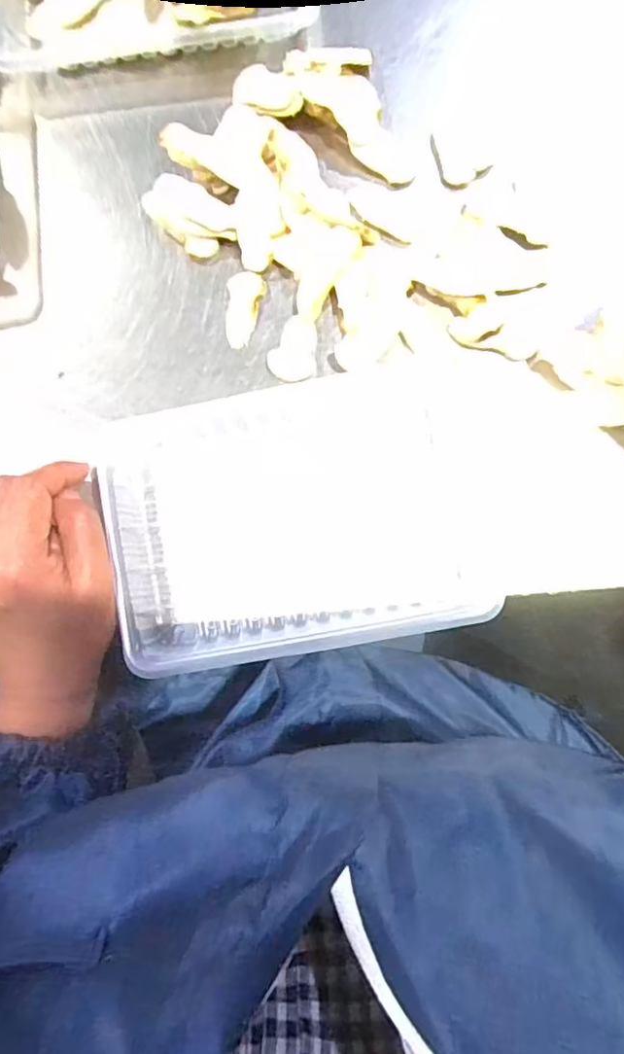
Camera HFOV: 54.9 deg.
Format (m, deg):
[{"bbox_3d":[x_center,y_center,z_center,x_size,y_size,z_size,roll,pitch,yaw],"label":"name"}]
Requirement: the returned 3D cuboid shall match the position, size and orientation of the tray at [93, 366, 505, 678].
[{"bbox_3d":[-0.010,-0.007,0.344,0.207,0.032,0.152,-11,87,6],"label":"tray"}]

